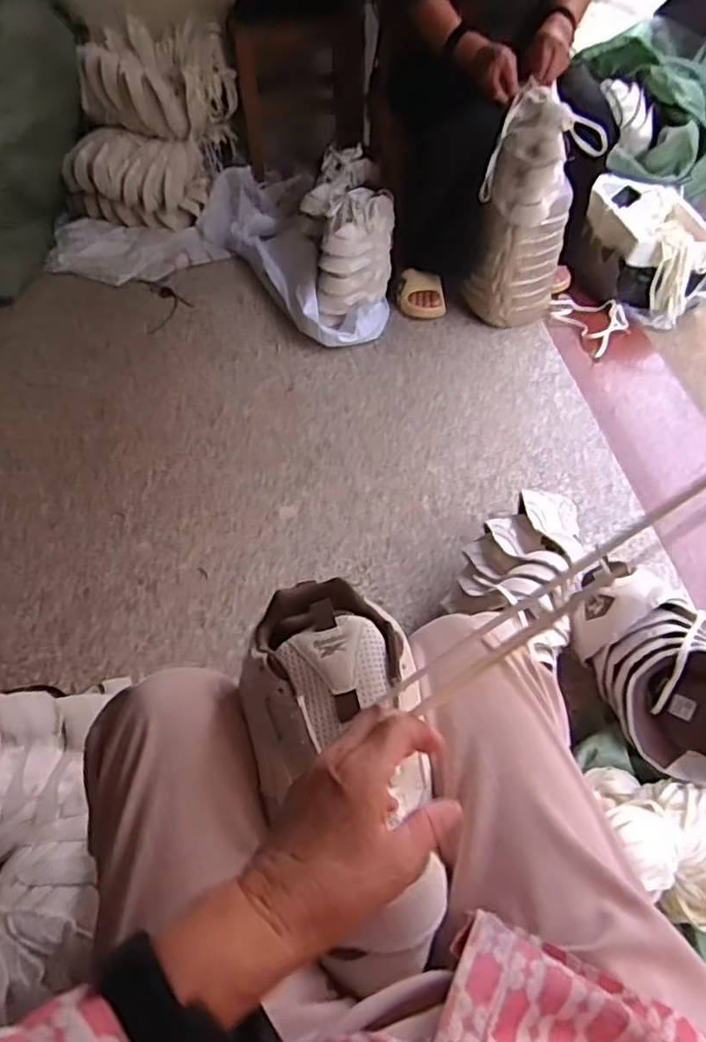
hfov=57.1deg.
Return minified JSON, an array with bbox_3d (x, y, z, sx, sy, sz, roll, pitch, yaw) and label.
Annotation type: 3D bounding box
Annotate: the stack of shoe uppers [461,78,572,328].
[{"bbox_3d":[0.369,-0.641,1.398,0.169,0.465,0.141,-32,58,-24],"label":"stack of shoe uppers"}]

